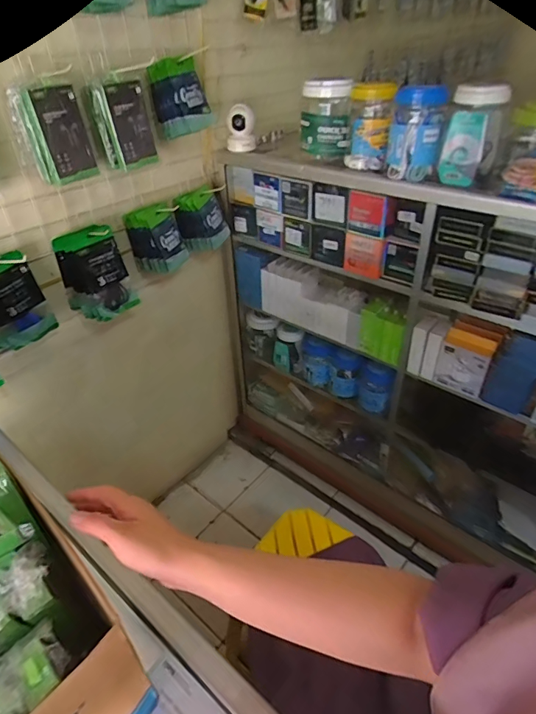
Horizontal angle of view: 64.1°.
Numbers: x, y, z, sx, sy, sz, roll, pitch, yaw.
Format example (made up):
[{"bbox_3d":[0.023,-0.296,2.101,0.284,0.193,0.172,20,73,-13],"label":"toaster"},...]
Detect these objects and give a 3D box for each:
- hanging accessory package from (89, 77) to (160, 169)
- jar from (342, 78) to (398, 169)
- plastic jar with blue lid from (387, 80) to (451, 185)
[{"bbox_3d":[-0.299,-0.490,0.899,0.075,0.159,0.092,17,41,23],"label":"hanging accessory package"},{"bbox_3d":[0.217,-0.492,0.914,0.087,0.156,0.090,7,38,12],"label":"jar"},{"bbox_3d":[0.292,-0.444,0.844,0.098,0.149,0.102,10,39,16],"label":"plastic jar with blue lid"}]

